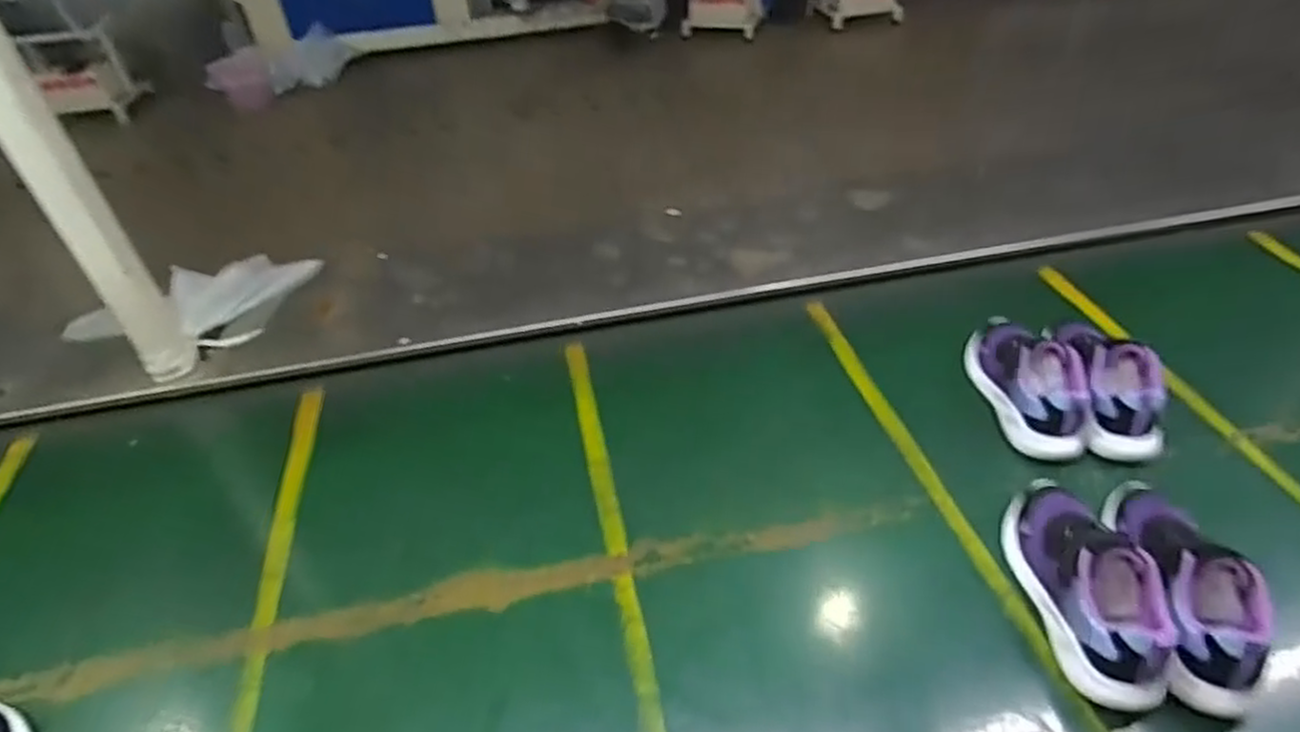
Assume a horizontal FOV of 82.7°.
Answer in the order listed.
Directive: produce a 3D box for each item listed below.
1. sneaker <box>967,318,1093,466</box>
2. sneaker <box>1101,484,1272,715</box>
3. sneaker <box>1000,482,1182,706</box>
[{"bbox_3d":[0.437,0.007,0.860,0.086,0.098,0.218,-3,42,1],"label":"sneaker"},{"bbox_3d":[0.461,0.176,0.639,0.071,0.080,0.215,1,43,5],"label":"sneaker"},{"bbox_3d":[0.388,0.184,0.661,0.073,0.111,0.212,-4,42,-1],"label":"sneaker"}]

